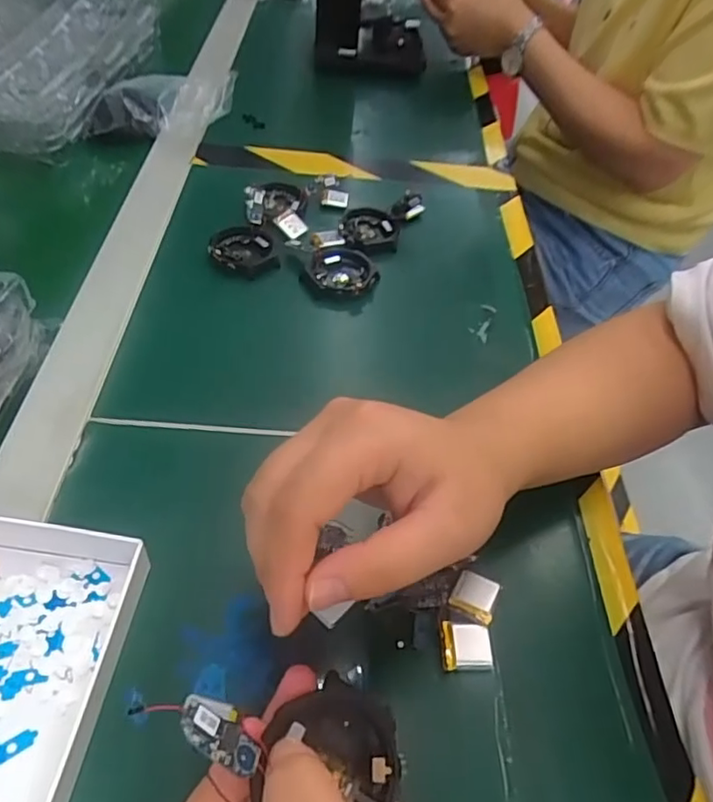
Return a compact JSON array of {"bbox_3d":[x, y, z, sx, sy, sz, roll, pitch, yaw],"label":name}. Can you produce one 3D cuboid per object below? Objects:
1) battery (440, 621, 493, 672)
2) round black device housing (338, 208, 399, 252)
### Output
[{"bbox_3d":[0.051,0.114,0.274,0.023,0.006,0.020,-2,50,-7],"label":"battery"},{"bbox_3d":[0.010,-0.142,0.482,0.048,0.012,0.053,1,49,-4],"label":"round black device housing"}]

